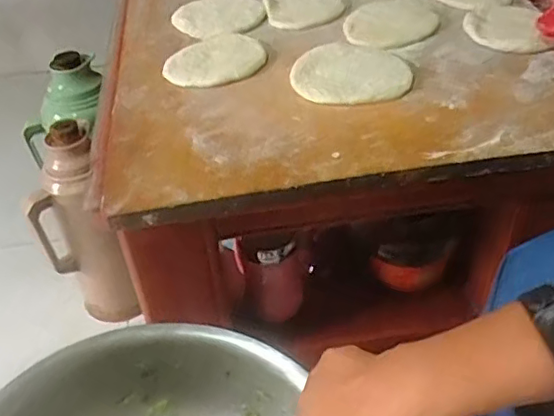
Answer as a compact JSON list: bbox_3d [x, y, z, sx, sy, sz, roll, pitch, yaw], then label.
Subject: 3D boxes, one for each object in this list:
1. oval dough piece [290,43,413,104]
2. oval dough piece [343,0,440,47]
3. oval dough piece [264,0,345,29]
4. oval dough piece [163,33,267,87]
[{"bbox_3d":[0.076,-0.141,0.611,0.118,0.009,0.108,-4,44,2],"label":"oval dough piece"},{"bbox_3d":[0.136,-0.219,0.693,0.091,0.017,0.137,29,54,31],"label":"oval dough piece"},{"bbox_3d":[0.028,-0.251,0.736,0.093,0.011,0.094,-20,46,-14],"label":"oval dough piece"},{"bbox_3d":[-0.064,-0.164,0.652,0.095,0.007,0.108,26,53,29],"label":"oval dough piece"}]

